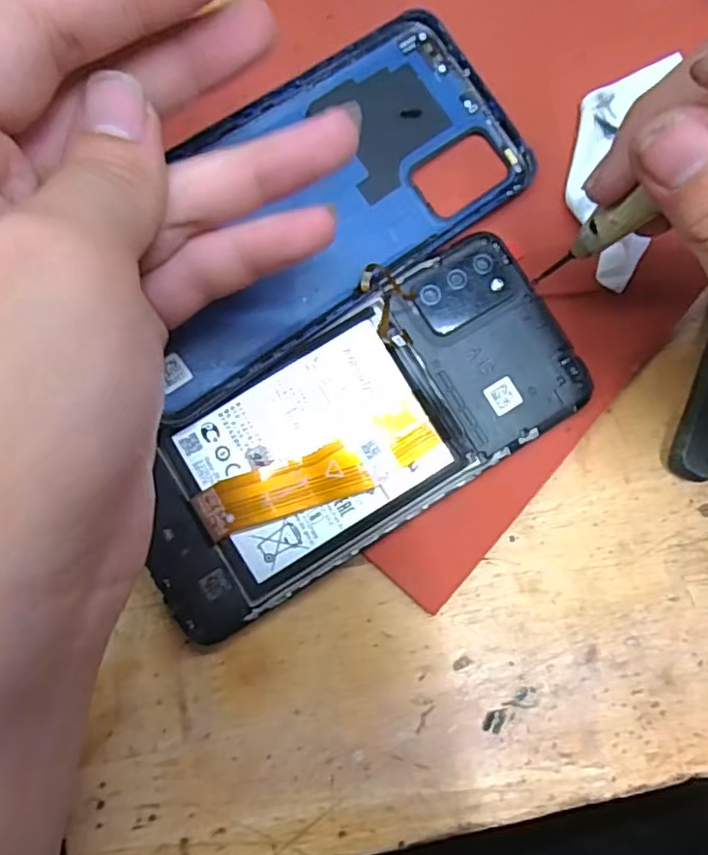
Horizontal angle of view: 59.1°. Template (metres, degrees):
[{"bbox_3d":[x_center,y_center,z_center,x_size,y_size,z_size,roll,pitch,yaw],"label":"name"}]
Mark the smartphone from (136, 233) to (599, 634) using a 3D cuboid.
[{"bbox_3d":[-0.001,-0.001,0.208,0.155,0.017,0.070,-31,88,-5],"label":"smartphone"}]

